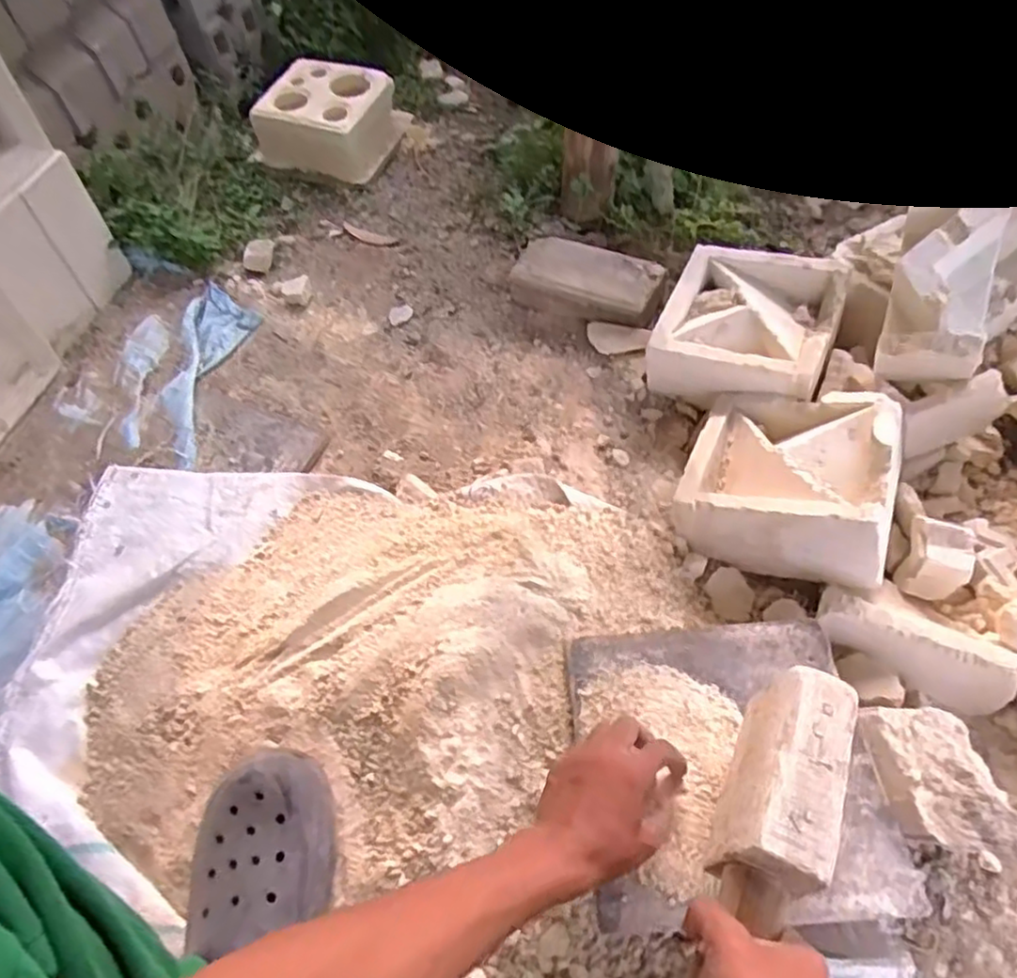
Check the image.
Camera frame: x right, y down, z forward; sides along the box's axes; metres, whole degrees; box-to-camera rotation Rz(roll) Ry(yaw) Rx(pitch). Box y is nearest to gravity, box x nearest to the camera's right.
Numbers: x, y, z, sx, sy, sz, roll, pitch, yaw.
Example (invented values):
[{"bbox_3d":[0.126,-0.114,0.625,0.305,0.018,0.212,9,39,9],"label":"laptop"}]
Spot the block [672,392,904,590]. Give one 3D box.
[{"bbox_3d":[0.311,-0.016,0.758,0.203,0.094,0.228,9,48,31],"label":"block"}]

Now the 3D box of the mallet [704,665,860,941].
[{"bbox_3d":[0.169,0.235,0.445,0.063,0.068,0.246,21,64,17],"label":"mallet"}]

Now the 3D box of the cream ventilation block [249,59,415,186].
[{"bbox_3d":[-0.351,-0.724,1.338,0.256,0.106,0.233,17,58,15],"label":"cream ventilation block"}]

